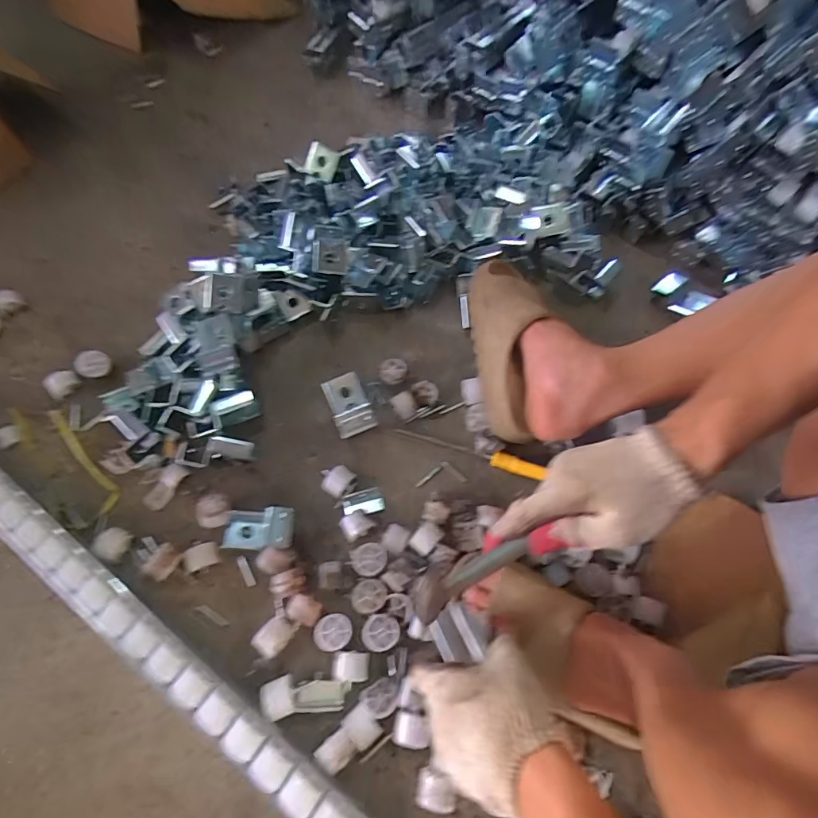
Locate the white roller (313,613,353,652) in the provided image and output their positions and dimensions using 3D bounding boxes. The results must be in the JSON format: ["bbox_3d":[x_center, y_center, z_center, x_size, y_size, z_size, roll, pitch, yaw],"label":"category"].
[{"bbox_3d":[-0.081,0.241,0.490,0.040,0.025,0.035,5,65,0],"label":"white roller"}]

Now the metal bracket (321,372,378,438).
[{"bbox_3d":[-0.079,-0.004,0.598,0.049,0.034,0.086,-20,68,-11],"label":"metal bracket"}]

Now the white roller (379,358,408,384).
[{"bbox_3d":[-0.023,-0.048,0.624,0.037,0.025,0.034,1,65,-2],"label":"white roller"}]

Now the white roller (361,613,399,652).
[{"bbox_3d":[-0.030,0.243,0.491,0.039,0.022,0.035,5,65,0],"label":"white roller"}]

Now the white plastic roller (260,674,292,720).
[{"bbox_3d":[-0.133,0.294,0.461,0.030,0.023,0.034,-15,67,-9],"label":"white plastic roller"}]

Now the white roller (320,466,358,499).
[{"bbox_3d":[-0.090,0.089,0.563,0.041,0.023,0.037,32,68,12],"label":"white roller"}]

